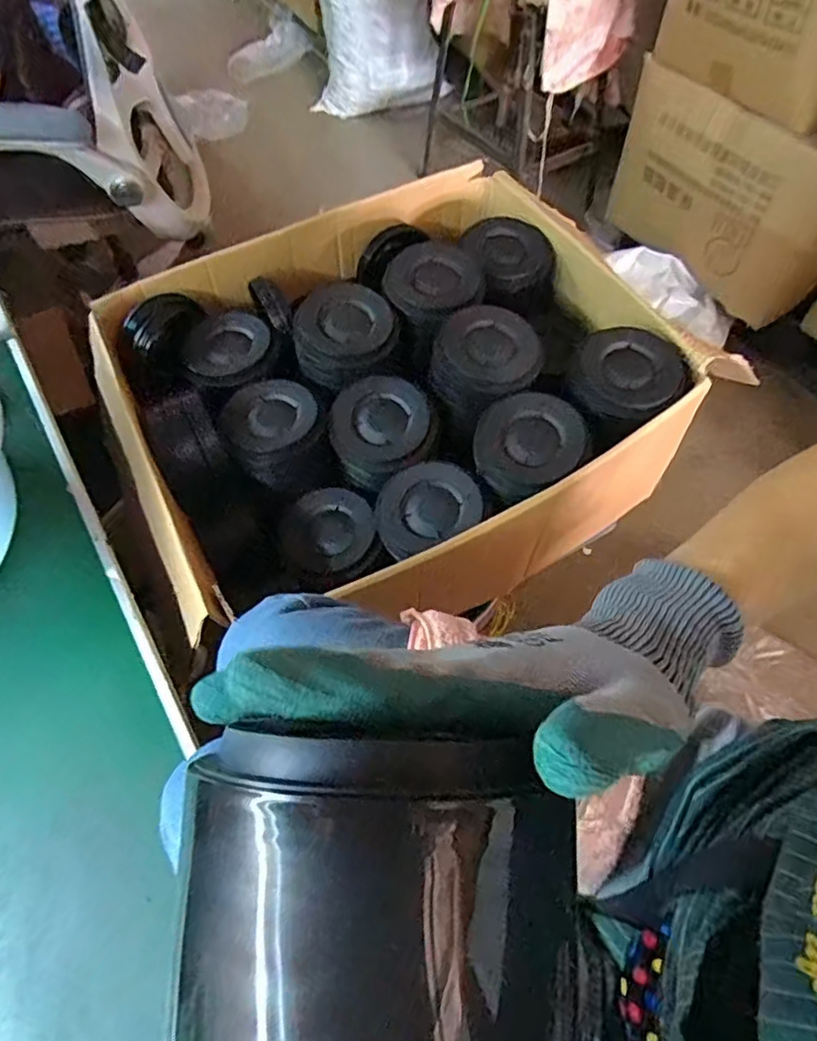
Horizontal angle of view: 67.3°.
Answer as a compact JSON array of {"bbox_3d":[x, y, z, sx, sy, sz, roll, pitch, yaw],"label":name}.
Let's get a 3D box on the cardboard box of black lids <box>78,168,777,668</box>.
[{"bbox_3d":[-0.026,-0.145,0.811,0.609,0.285,0.526,-28,63,-15],"label":"cardboard box of black lids"}]

